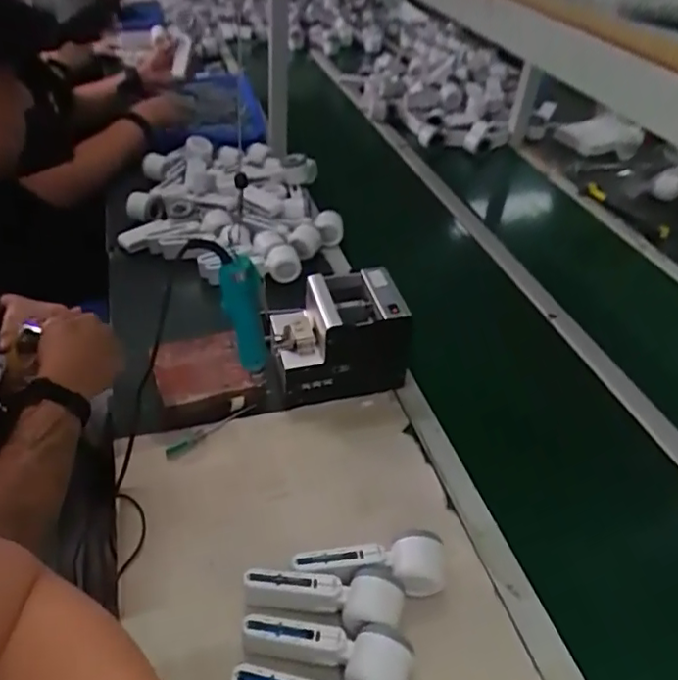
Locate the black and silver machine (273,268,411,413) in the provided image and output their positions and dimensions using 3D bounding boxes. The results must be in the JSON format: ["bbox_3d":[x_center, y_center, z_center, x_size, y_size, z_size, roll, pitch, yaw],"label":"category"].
[{"bbox_3d":[-0.004,0.004,0.889,0.184,0.177,0.122,-7,42,-16],"label":"black and silver machine"}]

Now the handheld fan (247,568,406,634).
[{"bbox_3d":[-0.017,0.277,0.633,0.170,0.050,0.061,8,40,1],"label":"handheld fan"}]

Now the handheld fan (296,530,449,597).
[{"bbox_3d":[0.036,0.254,0.656,0.169,0.047,0.058,-2,41,-11],"label":"handheld fan"}]

